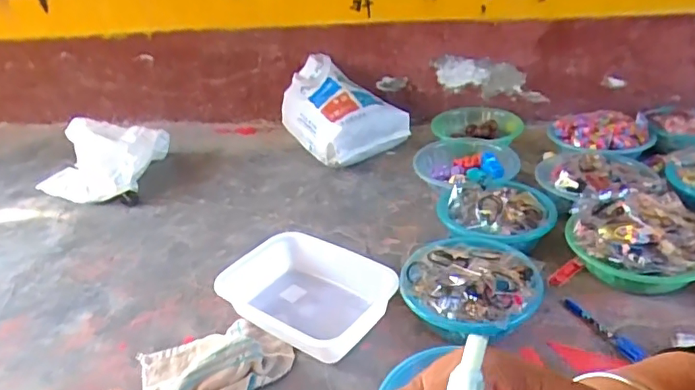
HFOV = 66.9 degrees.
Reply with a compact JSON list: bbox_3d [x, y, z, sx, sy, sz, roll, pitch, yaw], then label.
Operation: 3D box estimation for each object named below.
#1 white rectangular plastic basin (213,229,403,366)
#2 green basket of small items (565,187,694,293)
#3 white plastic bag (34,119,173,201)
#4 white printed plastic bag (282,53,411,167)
[{"bbox_3d":[-0.079,0.174,0.938,0.282,0.078,0.201,18,37,34],"label":"white rectangular plastic basin"},{"bbox_3d":[0.525,0.084,0.950,0.237,0.117,0.226,13,35,28],"label":"green basket of small items"},{"bbox_3d":[-0.713,-0.102,1.478,0.322,0.129,0.272,-1,30,6],"label":"white plastic bag"},{"bbox_3d":[-0.033,-0.252,1.552,0.263,0.215,0.356,-23,34,-28],"label":"white printed plastic bag"}]

